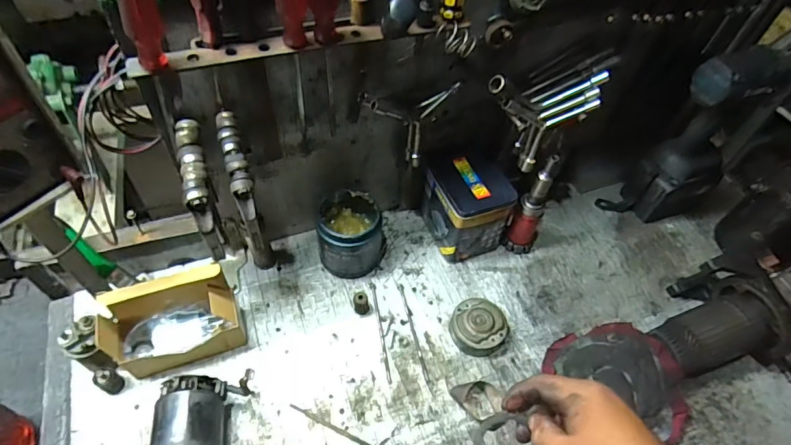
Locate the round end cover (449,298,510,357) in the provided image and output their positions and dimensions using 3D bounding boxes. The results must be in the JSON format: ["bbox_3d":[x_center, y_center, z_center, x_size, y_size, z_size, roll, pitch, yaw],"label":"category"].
[{"bbox_3d":[0.112,0.140,0.628,0.067,0.036,0.072,2,53,-3],"label":"round end cover"}]

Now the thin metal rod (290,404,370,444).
[{"bbox_3d":[-0.047,0.257,0.551,0.177,0.004,0.007,23,55,12],"label":"thin metal rod"}]

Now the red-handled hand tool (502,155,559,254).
[{"bbox_3d":[0.200,-0.023,0.666,0.045,0.182,0.053,29,56,16],"label":"red-handled hand tool"}]

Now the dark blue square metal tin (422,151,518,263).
[{"bbox_3d":[0.106,-0.024,0.695,0.099,0.125,0.113,-17,56,-16],"label":"dark blue square metal tin"}]

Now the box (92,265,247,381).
[{"bbox_3d":[-0.269,0.123,0.566,0.145,0.107,0.084,-12,55,-14],"label":"box"}]

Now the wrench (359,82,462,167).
[{"bbox_3d":[0.016,-0.115,0.573,0.118,0.109,0.023,-12,54,-14],"label":"wrench"}]

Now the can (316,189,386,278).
[{"bbox_3d":[-0.061,0.019,0.662,0.089,0.096,0.086,2,53,-3],"label":"can"}]

